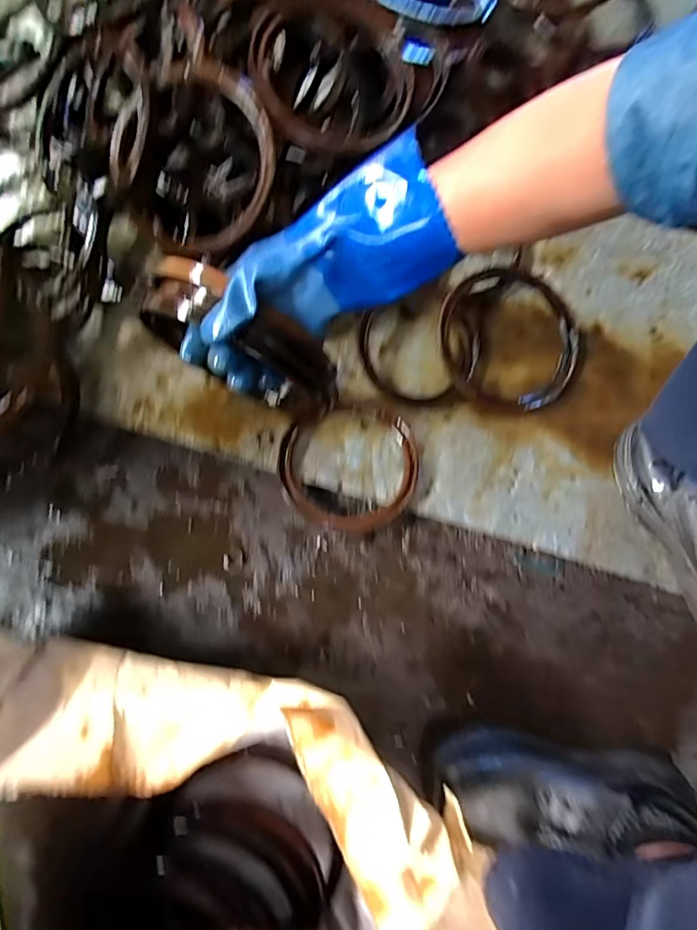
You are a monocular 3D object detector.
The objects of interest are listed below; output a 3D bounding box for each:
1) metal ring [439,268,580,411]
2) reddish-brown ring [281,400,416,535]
[{"bbox_3d":[0.209,-0.164,0.603,0.190,0.038,0.191,0,79,-1],"label":"metal ring"},{"bbox_3d":[0.003,-0.001,0.557,0.164,0.030,0.155,0,79,-1],"label":"reddish-brown ring"}]

